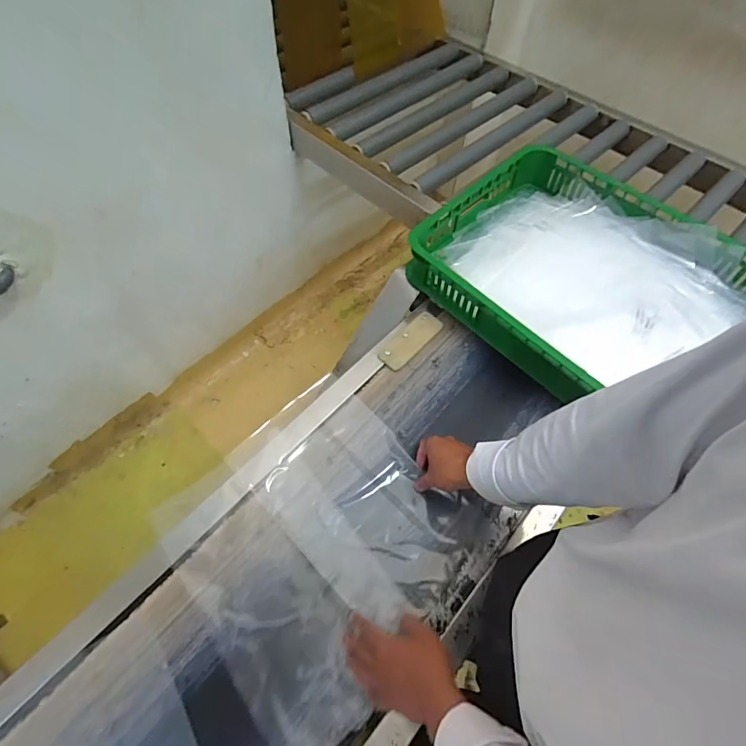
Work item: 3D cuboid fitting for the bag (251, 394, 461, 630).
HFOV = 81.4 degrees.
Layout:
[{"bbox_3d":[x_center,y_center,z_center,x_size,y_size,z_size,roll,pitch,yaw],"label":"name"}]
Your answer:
[{"bbox_3d":[-0.010,0.200,0.650,0.213,0.019,0.284,-39,68,-22],"label":"bag"}]

